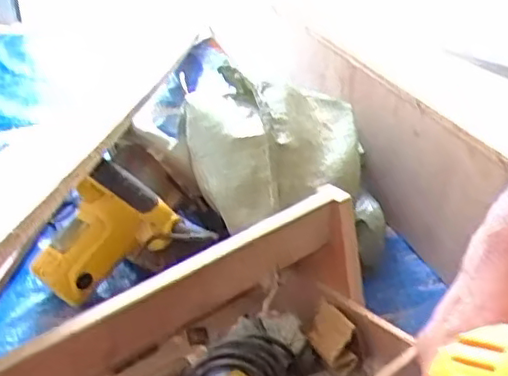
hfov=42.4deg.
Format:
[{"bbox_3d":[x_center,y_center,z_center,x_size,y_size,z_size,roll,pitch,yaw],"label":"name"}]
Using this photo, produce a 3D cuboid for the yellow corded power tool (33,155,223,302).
[{"bbox_3d":[-0.183,0.055,0.809,0.120,0.194,0.100,43,28,-11],"label":"yellow corded power tool"}]

